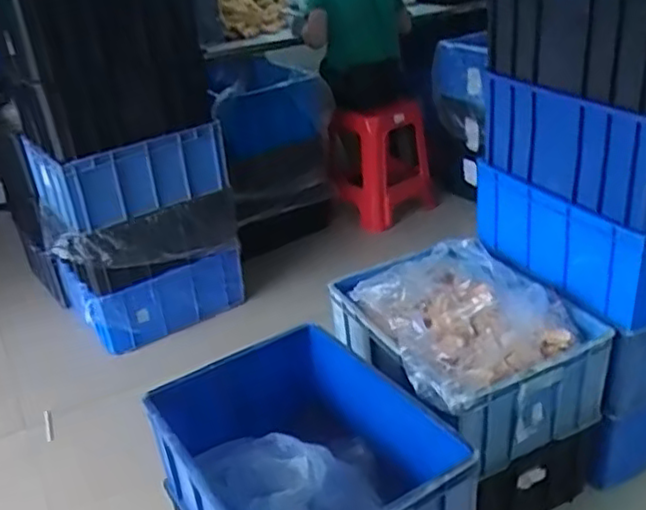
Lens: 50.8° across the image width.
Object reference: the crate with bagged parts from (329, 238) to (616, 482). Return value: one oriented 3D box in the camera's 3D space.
[{"bbox_3d":[0.308,0.195,1.535,0.451,0.228,0.531,-15,29,-18],"label":"crate with bagged parts"}]

